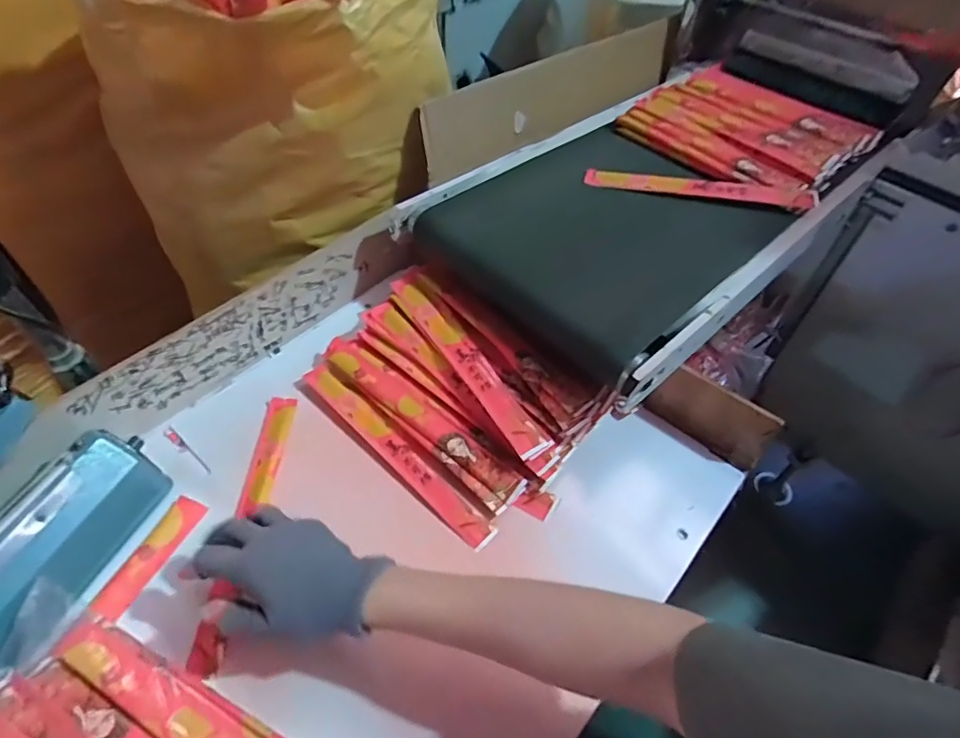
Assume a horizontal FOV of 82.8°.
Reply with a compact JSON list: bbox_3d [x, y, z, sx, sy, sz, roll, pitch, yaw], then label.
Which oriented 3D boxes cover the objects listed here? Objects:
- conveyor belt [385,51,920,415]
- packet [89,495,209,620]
[{"bbox_3d":[0.269,-0.255,0.735,0.739,0.144,0.350,-35,60,-28],"label":"conveyor belt"},{"bbox_3d":[-0.293,0.165,0.484,0.028,0.007,0.113,25,44,2],"label":"packet"}]

